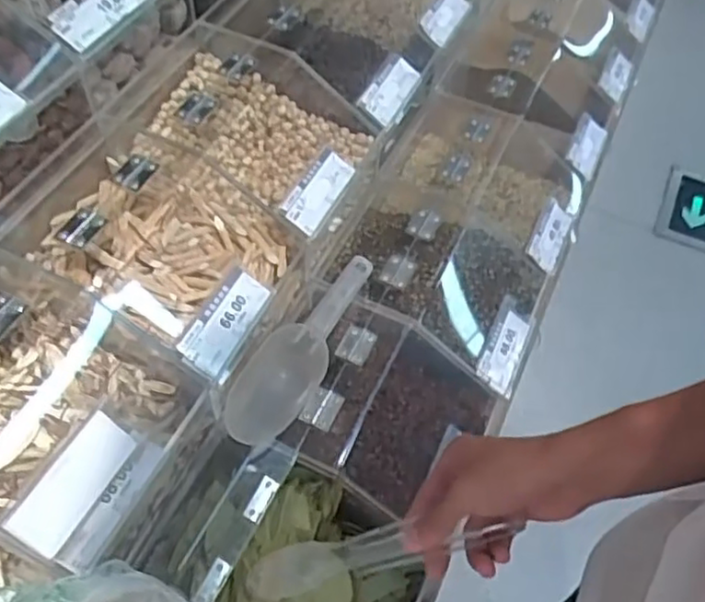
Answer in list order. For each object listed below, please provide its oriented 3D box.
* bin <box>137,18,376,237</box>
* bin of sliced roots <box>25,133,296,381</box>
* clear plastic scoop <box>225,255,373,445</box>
[{"bbox_3d":[-0.097,-0.170,0.692,0.211,0.104,0.161,22,57,12],"label":"bin"},{"bbox_3d":[-0.155,-0.057,0.608,0.214,0.099,0.196,29,58,17],"label":"bin of sliced roots"},{"bbox_3d":[-0.047,0.032,0.604,0.065,0.048,0.224,22,57,12],"label":"clear plastic scoop"}]

